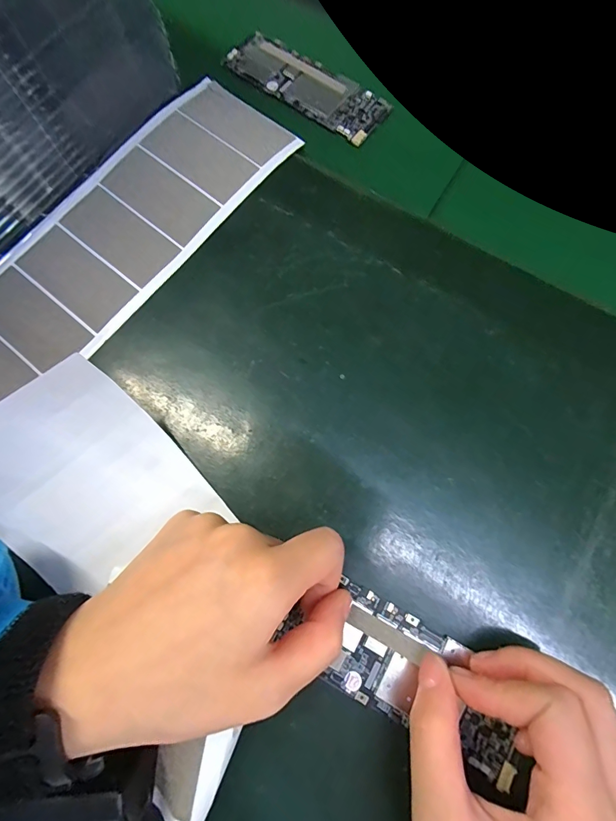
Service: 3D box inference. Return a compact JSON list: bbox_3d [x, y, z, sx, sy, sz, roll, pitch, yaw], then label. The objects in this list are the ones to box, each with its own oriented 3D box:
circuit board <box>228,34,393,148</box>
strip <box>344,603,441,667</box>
[{"bbox_3d":[0.000,-0.234,0.285,0.121,0.005,0.043,36,78,8],"label":"circuit board"},{"bbox_3d":[0.038,0.108,0.190,0.040,0.004,0.009,27,77,8],"label":"strip"}]

